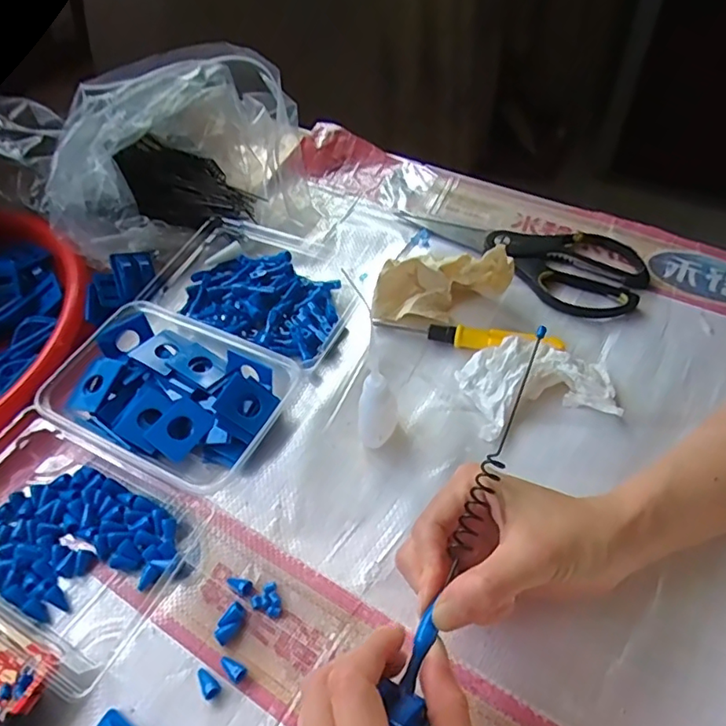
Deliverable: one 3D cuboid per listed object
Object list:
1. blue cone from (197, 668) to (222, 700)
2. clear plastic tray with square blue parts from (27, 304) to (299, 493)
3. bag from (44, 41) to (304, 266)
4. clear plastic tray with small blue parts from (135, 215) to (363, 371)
[{"bbox_3d":[-0.087,0.177,0.307,0.017,0.007,0.009,37,64,27],"label":"blue cone"},{"bbox_3d":[-0.141,0.023,0.403,0.157,0.034,0.110,23,59,20],"label":"clear plastic tray with square blue parts"},{"bbox_3d":[-0.171,-0.203,0.510,0.230,0.098,0.156,-18,54,-8],"label":"bag"},{"bbox_3d":[-0.090,-0.072,0.474,0.179,0.031,0.118,21,58,19],"label":"clear plastic tray with small blue parts"}]

